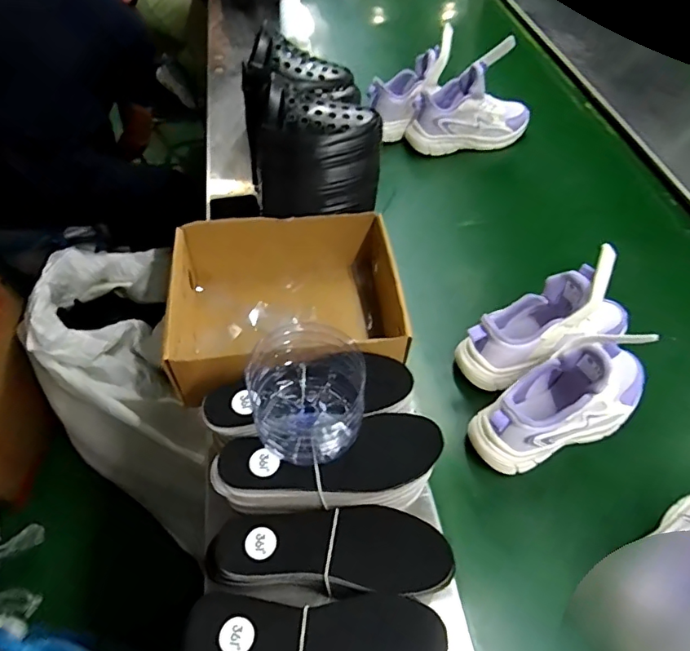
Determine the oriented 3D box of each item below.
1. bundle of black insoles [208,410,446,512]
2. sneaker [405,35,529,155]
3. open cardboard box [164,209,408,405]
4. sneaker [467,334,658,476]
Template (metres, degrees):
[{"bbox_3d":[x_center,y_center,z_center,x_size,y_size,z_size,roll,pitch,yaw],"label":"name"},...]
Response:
[{"bbox_3d":[-0.016,0.127,0.498,0.210,0.042,0.082,0,53,0],"label":"bundle of black insoles"},{"bbox_3d":[0.240,-0.418,0.971,0.238,0.168,0.085,-13,54,-11],"label":"sneaker"},{"bbox_3d":[-0.074,-0.027,0.656,0.264,0.107,0.232,-6,53,-5],"label":"open cardboard box"},{"bbox_3d":[0.265,0.076,0.584,0.237,0.119,0.085,-22,56,-17],"label":"sneaker"}]

